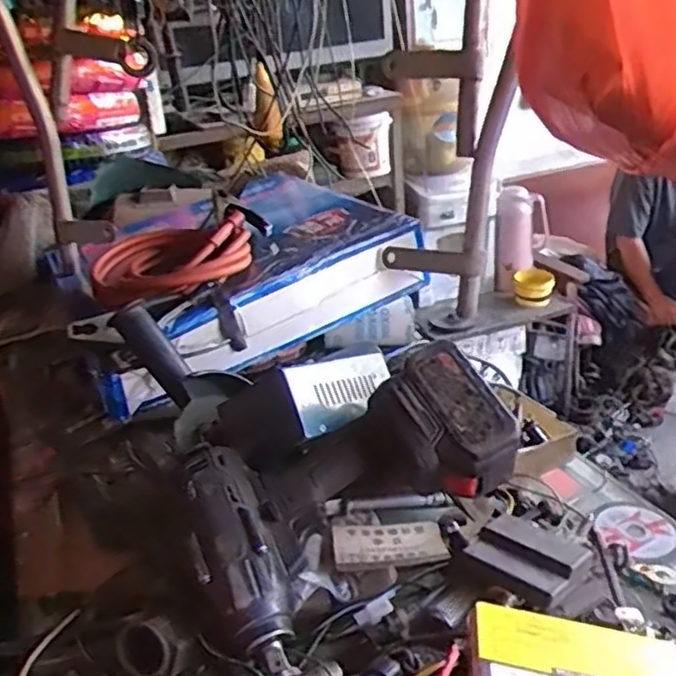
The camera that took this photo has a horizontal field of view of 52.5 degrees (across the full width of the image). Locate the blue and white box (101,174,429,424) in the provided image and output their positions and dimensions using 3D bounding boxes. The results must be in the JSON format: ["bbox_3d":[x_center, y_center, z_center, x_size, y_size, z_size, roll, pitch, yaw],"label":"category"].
[{"bbox_3d":[-0.152,-0.088,0.941,0.407,0.126,0.394,-18,28,-22],"label":"blue and white box"}]

